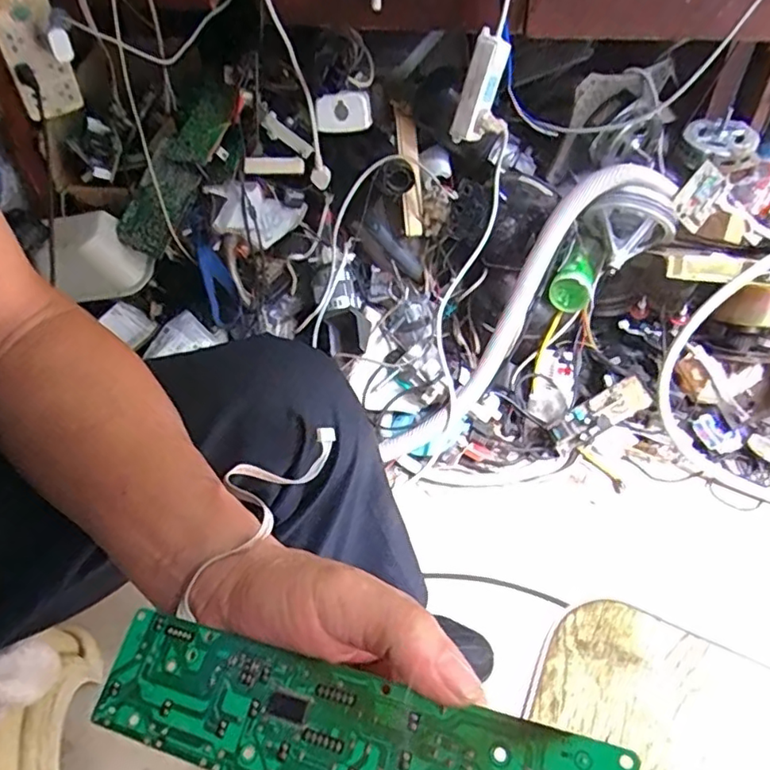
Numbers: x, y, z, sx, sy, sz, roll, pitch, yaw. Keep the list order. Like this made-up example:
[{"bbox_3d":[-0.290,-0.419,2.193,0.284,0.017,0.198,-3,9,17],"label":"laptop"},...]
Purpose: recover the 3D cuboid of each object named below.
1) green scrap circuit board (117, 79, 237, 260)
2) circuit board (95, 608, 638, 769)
[{"bbox_3d":[-0.329,-0.342,0.914,0.113,0.043,0.284,36,98,33],"label":"green scrap circuit board"},{"bbox_3d":[-0.021,0.129,0.212,0.202,0.004,0.045,4,60,23],"label":"circuit board"}]

